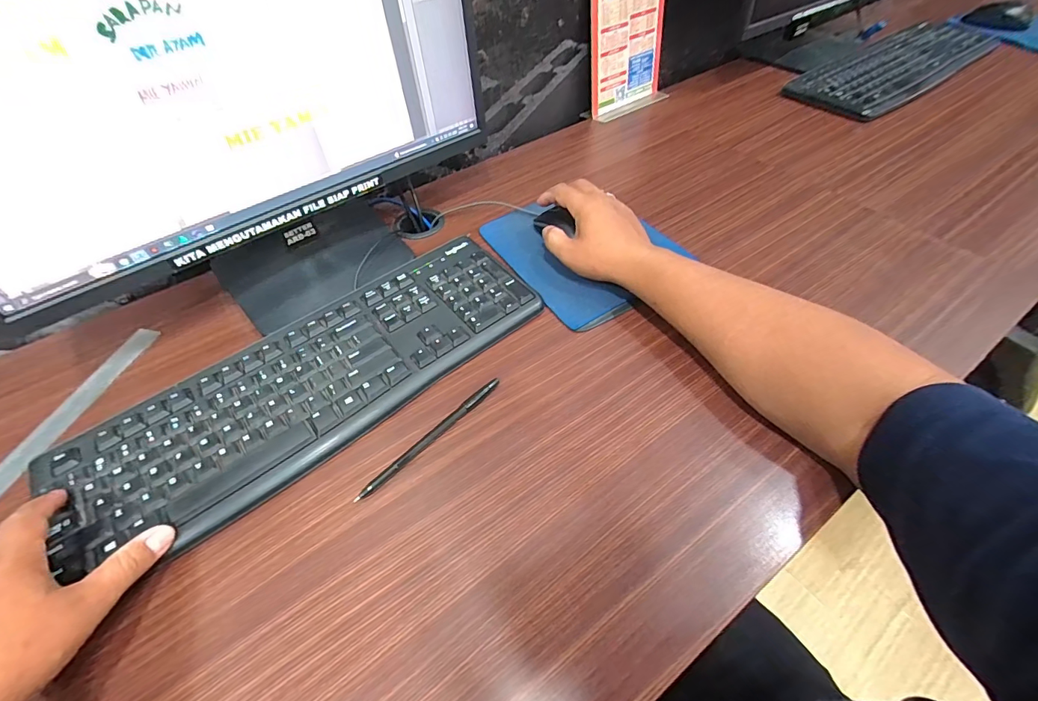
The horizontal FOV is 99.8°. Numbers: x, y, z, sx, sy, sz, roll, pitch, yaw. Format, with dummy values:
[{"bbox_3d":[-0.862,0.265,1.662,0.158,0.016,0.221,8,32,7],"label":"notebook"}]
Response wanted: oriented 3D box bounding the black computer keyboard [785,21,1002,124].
[{"bbox_3d":[0.662,-0.501,0.767,0.435,0.029,0.155,-30,55,-19],"label":"black computer keyboard"}]

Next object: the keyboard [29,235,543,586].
[{"bbox_3d":[-0.179,0.021,0.407,0.416,0.020,0.147,-33,56,-21],"label":"keyboard"}]

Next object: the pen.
[{"bbox_3d":[-0.073,0.072,0.370,0.010,0.005,0.148,36,62,28],"label":"pen"}]

